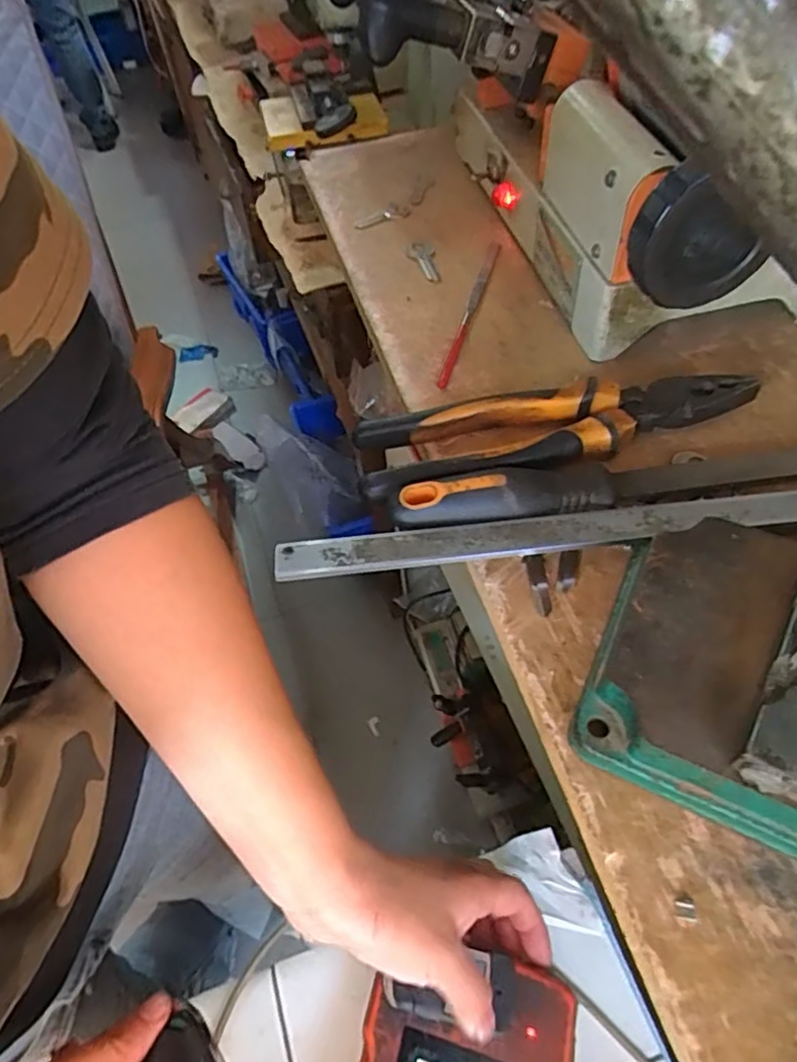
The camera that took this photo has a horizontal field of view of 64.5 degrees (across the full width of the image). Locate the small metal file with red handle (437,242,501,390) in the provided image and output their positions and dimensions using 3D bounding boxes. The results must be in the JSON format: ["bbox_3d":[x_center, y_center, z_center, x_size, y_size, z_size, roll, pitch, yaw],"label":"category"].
[{"bbox_3d":[0.045,-0.149,0.422,0.014,0.008,0.156,12,56,13],"label":"small metal file with red handle"}]

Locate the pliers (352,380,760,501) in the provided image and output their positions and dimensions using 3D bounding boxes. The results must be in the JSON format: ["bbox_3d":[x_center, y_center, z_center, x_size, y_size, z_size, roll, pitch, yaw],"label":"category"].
[{"bbox_3d":[0.081,-0.058,0.337,0.205,0.025,0.059,-15,54,-6],"label":"pliers"}]

